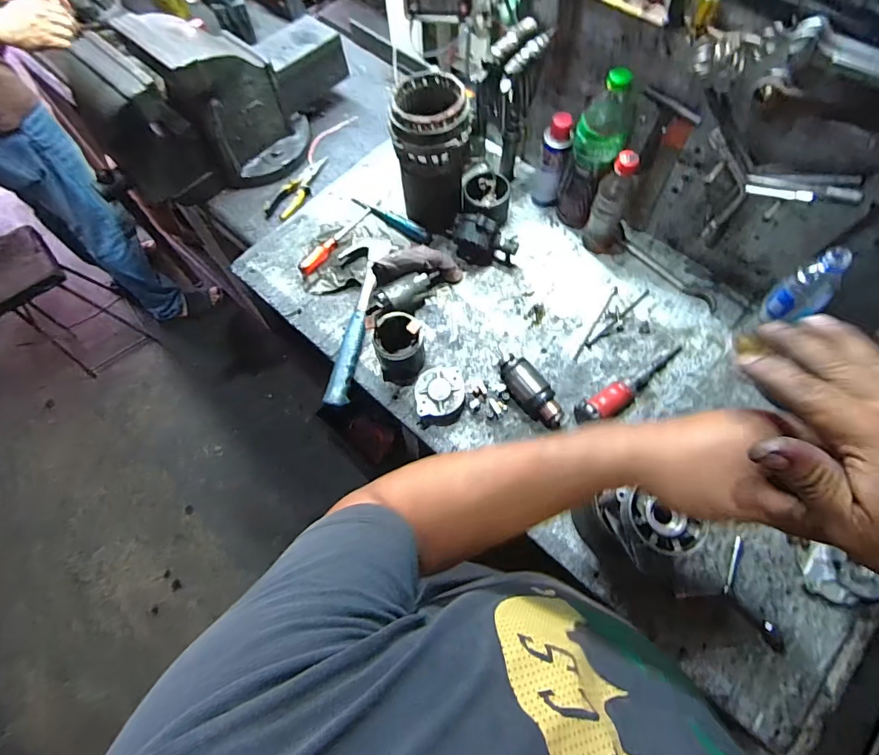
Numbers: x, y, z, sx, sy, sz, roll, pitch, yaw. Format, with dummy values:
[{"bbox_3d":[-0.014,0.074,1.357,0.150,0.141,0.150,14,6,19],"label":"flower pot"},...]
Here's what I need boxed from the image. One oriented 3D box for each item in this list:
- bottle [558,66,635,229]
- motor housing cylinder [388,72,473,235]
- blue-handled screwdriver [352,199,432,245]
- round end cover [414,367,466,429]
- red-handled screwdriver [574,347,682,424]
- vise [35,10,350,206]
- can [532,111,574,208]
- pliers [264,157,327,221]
[{"bbox_3d":[0.260,-0.371,0.754,0.079,0.265,0.074,23,70,10],"label":"bottle"},{"bbox_3d":[-0.011,-0.390,0.786,0.128,0.210,0.130,-1,68,1],"label":"motor housing cylinder"},{"bbox_3d":[-0.098,-0.318,0.892,0.195,0.023,0.034,37,73,15],"label":"blue-handled screwdriver"},{"bbox_3d":[0.002,0.030,0.722,0.083,0.041,0.090,-5,68,-1],"label":"round end cover"},{"bbox_3d":[0.317,0.007,0.718,0.234,0.050,0.051,-34,71,-12],"label":"red-handled screwdriver"},{"bbox_3d":[-0.428,-0.582,0.891,0.196,0.267,0.529,37,73,15],"label":"vise"},{"bbox_3d":[0.208,-0.393,0.817,0.059,0.165,0.044,18,69,8],"label":"can"},{"bbox_3d":[-0.306,-0.413,0.963,0.067,0.014,0.188,19,69,9],"label":"pliers"}]

